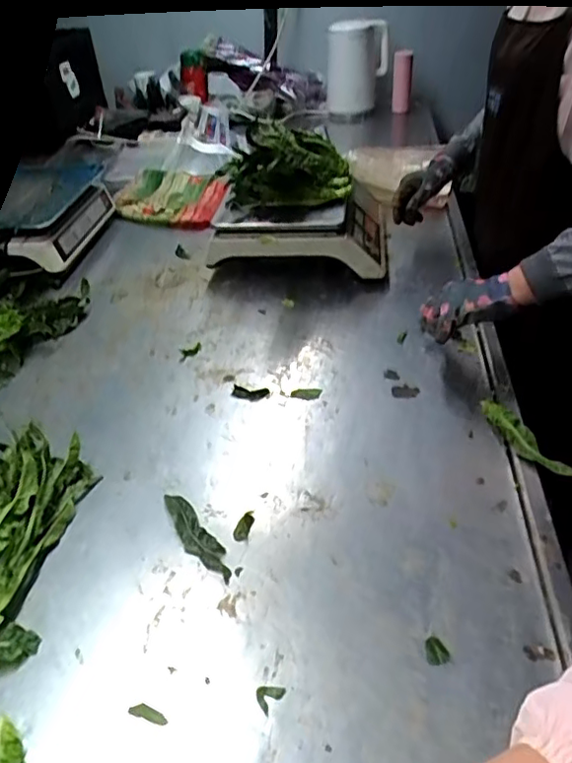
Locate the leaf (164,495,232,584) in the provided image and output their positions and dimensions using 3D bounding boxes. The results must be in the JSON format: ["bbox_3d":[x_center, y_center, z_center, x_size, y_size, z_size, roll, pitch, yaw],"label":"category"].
[{"bbox_3d":[-0.097,0.161,0.616,0.031,0.006,0.131,-27,43,-27],"label":"leaf"}]

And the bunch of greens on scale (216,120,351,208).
[{"bbox_3d":[-0.001,-0.395,1.057,0.227,0.089,0.197,-4,37,-1],"label":"bunch of greens on scale"}]

